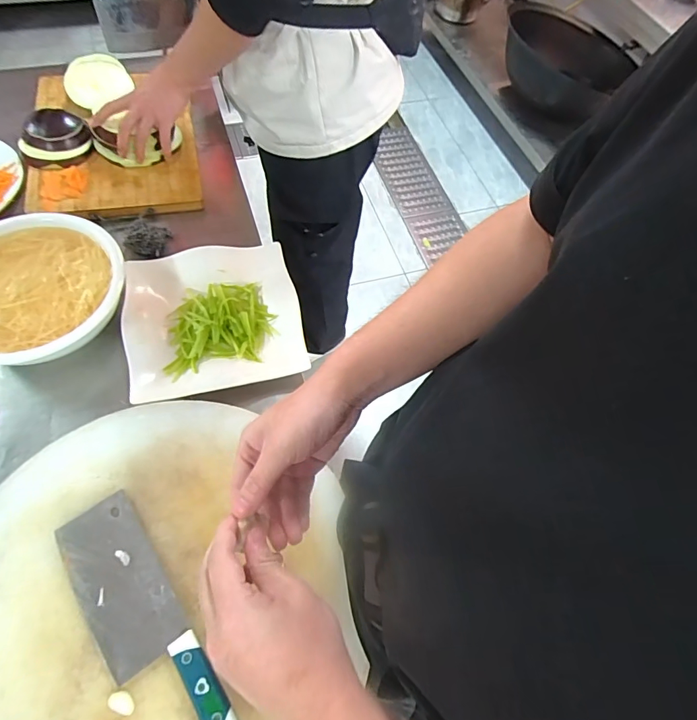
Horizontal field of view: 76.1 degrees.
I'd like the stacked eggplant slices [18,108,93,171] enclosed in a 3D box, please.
[{"bbox_3d":[-0.509,-0.383,0.771,0.113,0.043,0.120,-28,68,-18],"label":"stacked eggplant slices"}]

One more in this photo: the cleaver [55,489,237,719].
[{"bbox_3d":[-0.216,0.266,0.456,0.079,0.019,0.269,-33,69,-20],"label":"cleaver"}]

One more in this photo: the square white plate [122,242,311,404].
[{"bbox_3d":[-0.198,-0.067,0.657,0.248,0.036,0.245,-13,64,-12],"label":"square white plate"}]

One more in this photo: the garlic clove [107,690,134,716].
[{"bbox_3d":[-0.218,0.330,0.430,0.026,0.006,0.015,22,62,8],"label":"garlic clove"}]

